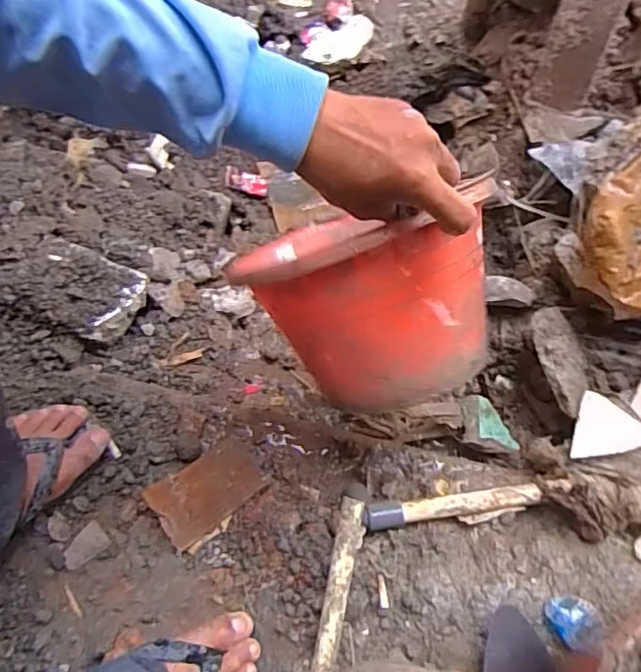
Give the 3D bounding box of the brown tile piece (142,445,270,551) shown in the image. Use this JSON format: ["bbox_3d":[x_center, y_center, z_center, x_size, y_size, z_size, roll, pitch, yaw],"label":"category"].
[{"bbox_3d":[-0.128,0.175,0.646,0.121,0.015,0.077,-35,62,-16],"label":"brown tile piece"}]

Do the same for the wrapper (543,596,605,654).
[{"bbox_3d":[0.240,0.275,0.539,0.048,0.009,0.046,-13,49,-1],"label":"wrapper"}]

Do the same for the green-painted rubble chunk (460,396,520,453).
[{"bbox_3d":[0.217,0.113,0.730,0.067,0.017,0.072,16,50,-6],"label":"green-painted rubble chunk"}]

